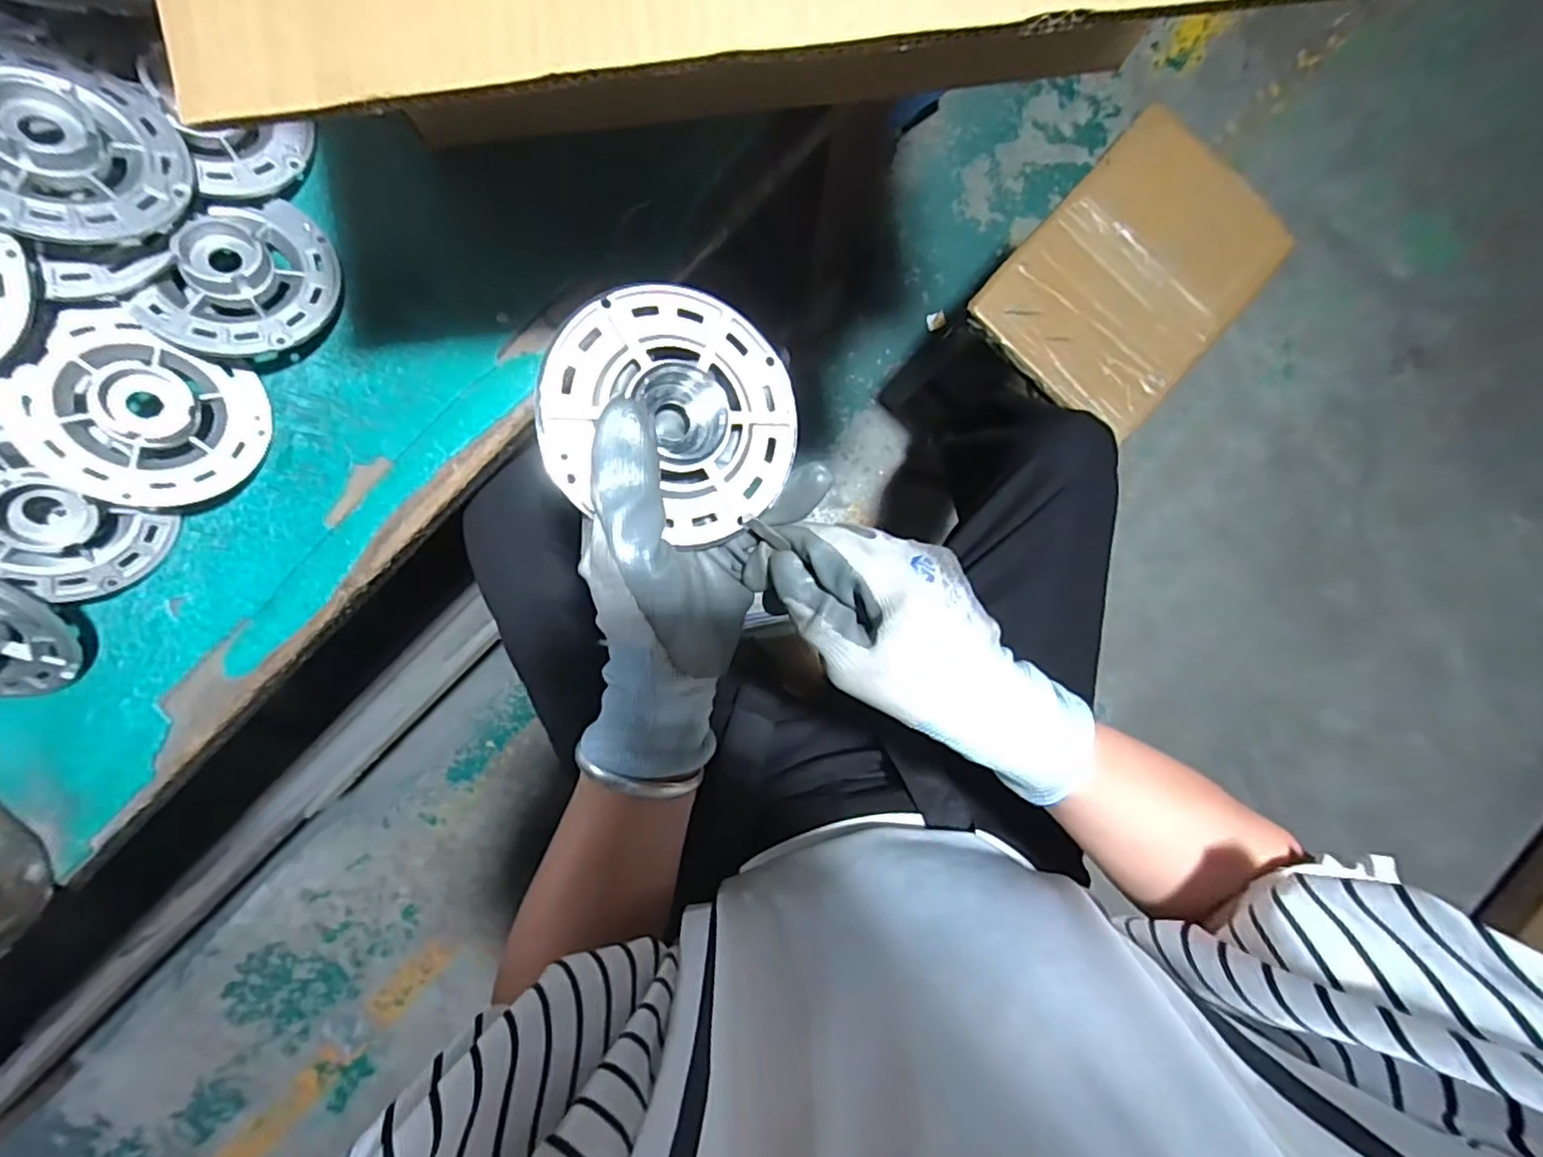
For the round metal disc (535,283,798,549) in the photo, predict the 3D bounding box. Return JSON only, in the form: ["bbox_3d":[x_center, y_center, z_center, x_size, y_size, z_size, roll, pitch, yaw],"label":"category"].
[{"bbox_3d":[-0.040,-0.068,0.279,0.109,0.011,0.100,0,90,-23],"label":"round metal disc"}]

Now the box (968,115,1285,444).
[{"bbox_3d":[0.392,-0.325,0.705,0.227,0.053,0.288,44,88,-2],"label":"box"}]

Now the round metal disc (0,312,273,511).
[{"bbox_3d":[-0.357,-0.091,0.371,0.103,0.020,0.096,1,88,-40],"label":"round metal disc"}]

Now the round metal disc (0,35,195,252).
[{"bbox_3d":[-0.369,-0.224,0.328,0.106,0.029,0.105,10,72,-33],"label":"round metal disc"}]

